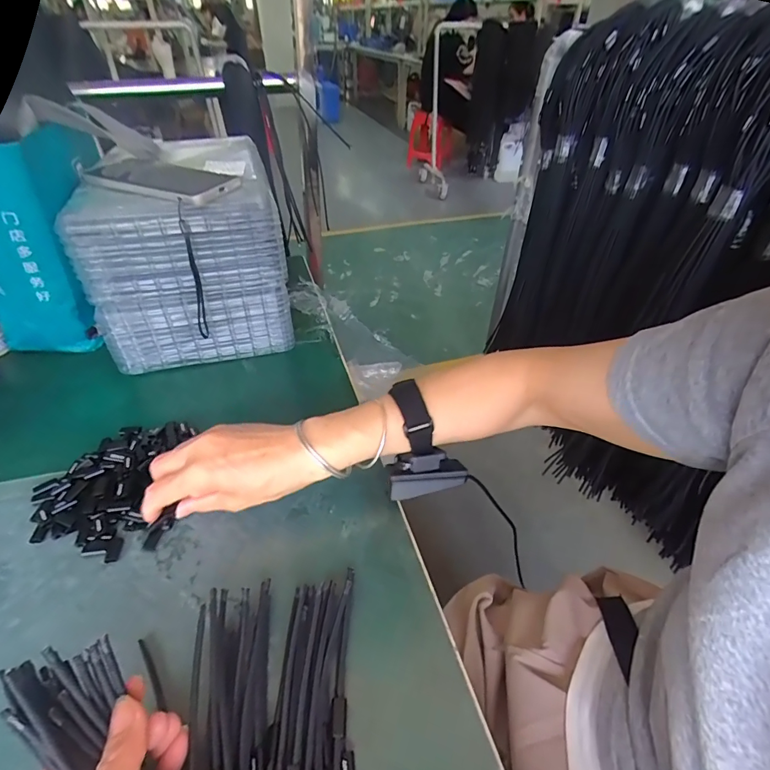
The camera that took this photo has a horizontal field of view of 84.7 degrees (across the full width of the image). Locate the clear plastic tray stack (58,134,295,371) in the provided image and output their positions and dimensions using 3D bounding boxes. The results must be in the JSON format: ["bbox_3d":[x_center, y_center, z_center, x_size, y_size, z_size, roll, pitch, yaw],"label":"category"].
[{"bbox_3d":[-0.246,-0.161,0.539,0.209,0.184,0.201,-13,42,-16],"label":"clear plastic tray stack"}]

